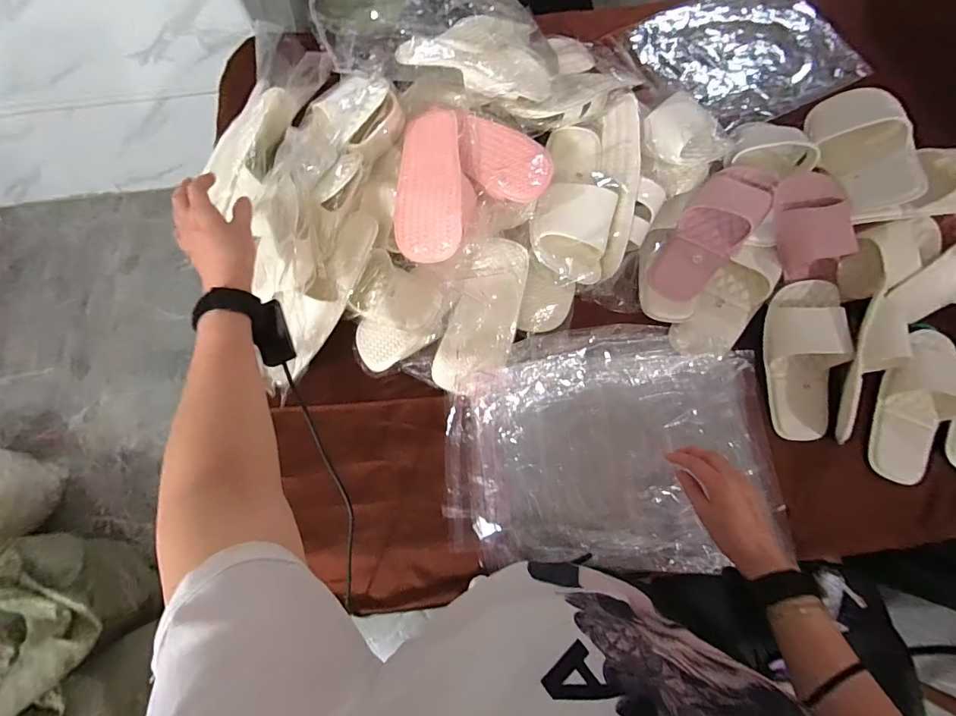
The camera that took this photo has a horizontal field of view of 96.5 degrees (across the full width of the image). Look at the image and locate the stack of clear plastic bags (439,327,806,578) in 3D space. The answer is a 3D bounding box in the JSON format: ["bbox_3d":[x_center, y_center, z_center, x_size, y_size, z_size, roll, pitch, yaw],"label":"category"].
[{"bbox_3d":[0.182,0.117,0.603,0.444,0.030,0.319,-2,77,1],"label":"stack of clear plastic bags"}]

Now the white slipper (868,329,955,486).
[{"bbox_3d":[0.625,0.067,0.607,0.117,0.044,0.221,32,79,8],"label":"white slipper"}]

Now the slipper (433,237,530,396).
[{"bbox_3d":[0.007,-0.056,0.596,0.099,0.057,0.225,18,96,5],"label":"slipper"}]

